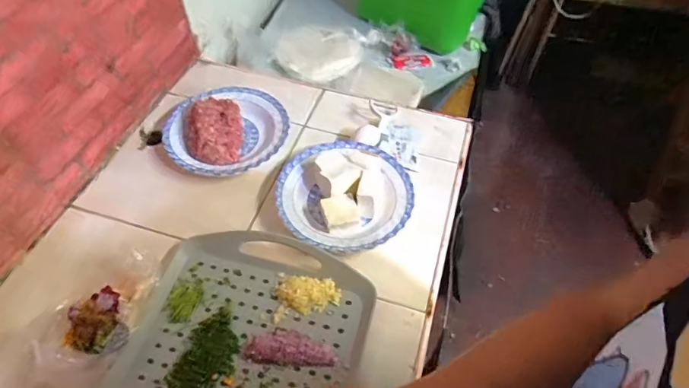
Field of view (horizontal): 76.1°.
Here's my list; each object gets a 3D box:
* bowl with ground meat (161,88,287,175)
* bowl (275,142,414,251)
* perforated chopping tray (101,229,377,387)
[{"bbox_3d":[-0.210,-0.118,0.789,0.204,0.054,0.202,1,53,-1],"label":"bowl with ground meat"},{"bbox_3d":[0.000,-0.005,0.711,0.209,0.050,0.208,1,53,-1],"label":"bowl"},{"bbox_3d":[-0.157,0.249,0.536,0.291,0.036,0.441,15,55,10],"label":"perforated chopping tray"}]

